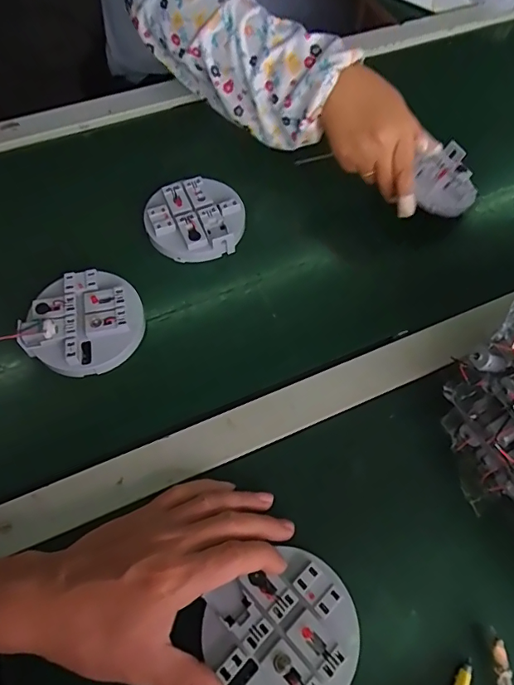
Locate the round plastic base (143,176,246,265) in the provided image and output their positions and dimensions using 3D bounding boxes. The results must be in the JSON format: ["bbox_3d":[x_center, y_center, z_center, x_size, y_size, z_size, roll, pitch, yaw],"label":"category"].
[{"bbox_3d":[-0.065,-0.132,0.495,0.101,0.028,0.096,0,66,0],"label":"round plastic base"}]

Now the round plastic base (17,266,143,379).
[{"bbox_3d":[-0.157,-0.018,0.425,0.097,0.027,0.099,0,66,0],"label":"round plastic base"}]

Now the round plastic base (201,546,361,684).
[{"bbox_3d":[0.020,0.195,0.308,0.096,0.011,0.090,-29,66,-15],"label":"round plastic base"}]

